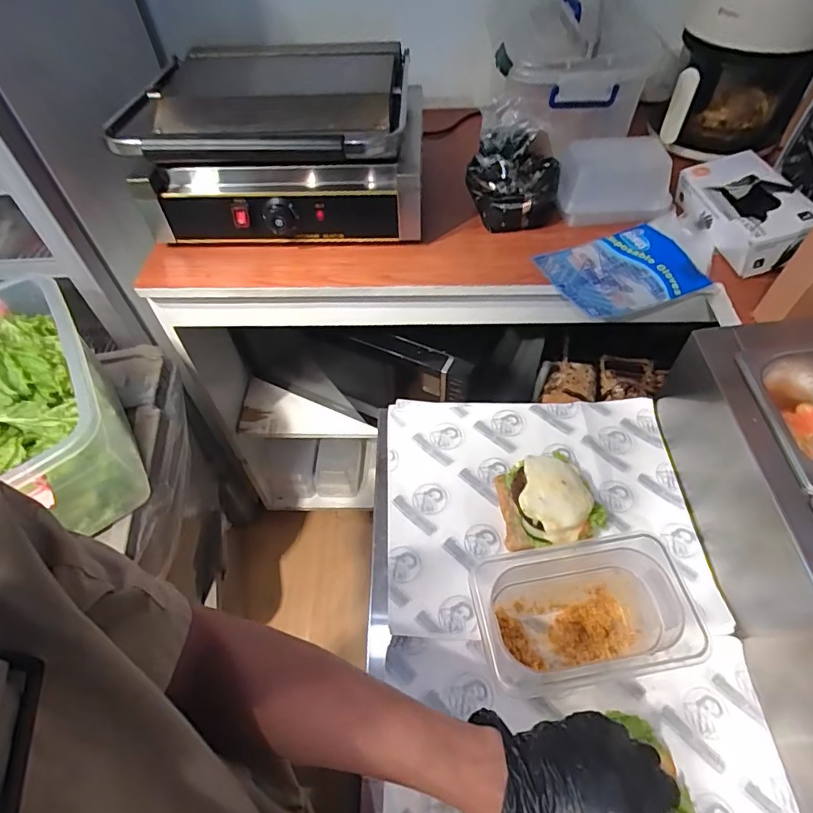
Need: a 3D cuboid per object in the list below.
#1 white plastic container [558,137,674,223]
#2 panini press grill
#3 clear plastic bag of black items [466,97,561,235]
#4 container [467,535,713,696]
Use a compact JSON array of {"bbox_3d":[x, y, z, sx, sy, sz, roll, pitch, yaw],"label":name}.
[{"bbox_3d":[0.327,-0.362,0.808,0.181,0.098,0.081,-5,53,-1],"label":"white plastic container"},{"bbox_3d":[-0.198,-0.416,0.811,0.435,0.179,0.372,-4,53,0],"label":"panini press grill"},{"bbox_3d":[0.172,-0.377,0.817,0.144,0.143,0.142,1,53,3],"label":"clear plastic bag of black items"},{"bbox_3d":[0.146,0.202,0.457,0.164,0.142,0.101,-9,53,-4],"label":"container"}]

